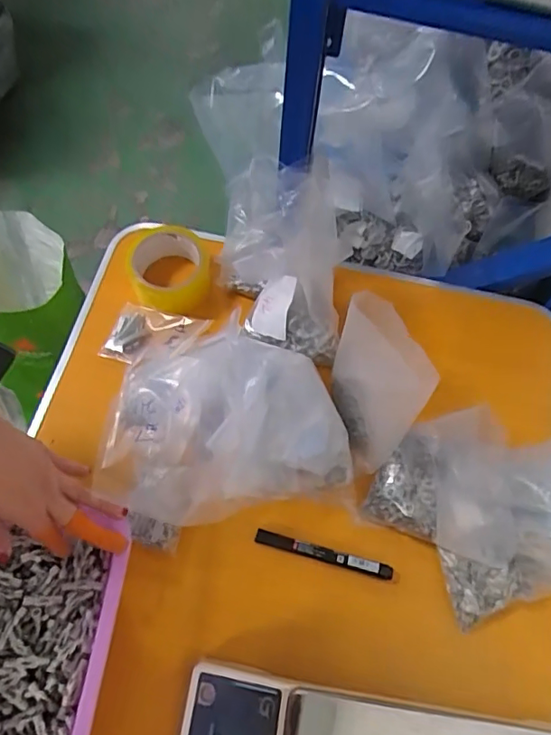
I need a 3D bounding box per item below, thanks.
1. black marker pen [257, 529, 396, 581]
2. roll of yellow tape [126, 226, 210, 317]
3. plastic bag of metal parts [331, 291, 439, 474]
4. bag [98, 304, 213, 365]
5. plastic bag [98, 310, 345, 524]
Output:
[{"bbox_3d":[0.049,0.189,0.545,0.140,0.017,0.014,15,64,5],"label":"black marker pen"},{"bbox_3d":[-0.127,-0.117,0.654,0.103,0.055,0.121,-5,64,-6],"label":"roll of yellow tape"},{"bbox_3d":[0.098,0.012,0.534,0.050,0.188,0.134,-9,64,-7],"label":"plastic bag of metal parts"},{"bbox_3d":[-0.143,-0.036,0.627,0.110,0.014,0.073,11,66,13],"label":"bag"},{"bbox_3d":[-0.050,0.058,0.550,0.256,0.116,0.195,12,64,3],"label":"plastic bag"}]

